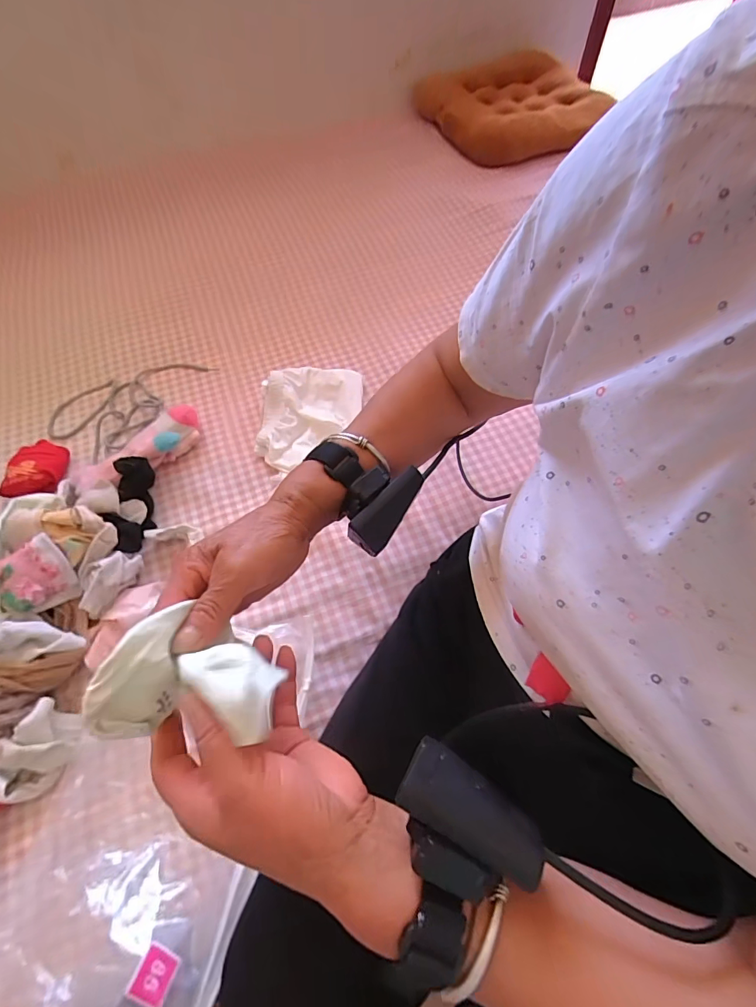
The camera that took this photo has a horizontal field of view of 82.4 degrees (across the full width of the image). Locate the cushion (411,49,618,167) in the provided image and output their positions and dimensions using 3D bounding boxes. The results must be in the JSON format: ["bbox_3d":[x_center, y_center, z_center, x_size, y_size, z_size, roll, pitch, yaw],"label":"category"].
[{"bbox_3d":[0.324,-0.911,0.993,0.421,0.092,0.312,-26,63,-11],"label":"cushion"}]

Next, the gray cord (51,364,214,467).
[{"bbox_3d":[-0.424,-0.182,0.734,0.145,0.013,0.242,32,67,16],"label":"gray cord"}]

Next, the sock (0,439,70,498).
[{"bbox_3d":[-0.503,-0.050,0.638,0.068,0.042,0.099,5,62,4],"label":"sock"}]

